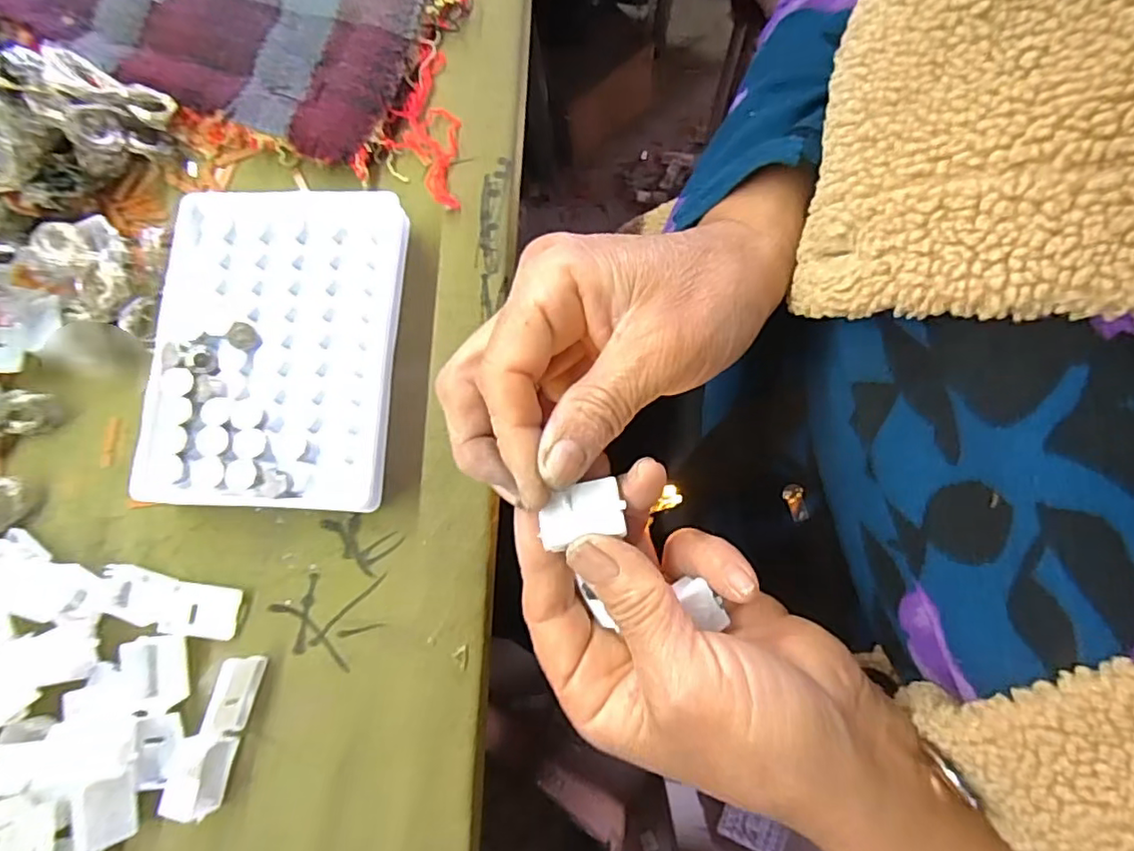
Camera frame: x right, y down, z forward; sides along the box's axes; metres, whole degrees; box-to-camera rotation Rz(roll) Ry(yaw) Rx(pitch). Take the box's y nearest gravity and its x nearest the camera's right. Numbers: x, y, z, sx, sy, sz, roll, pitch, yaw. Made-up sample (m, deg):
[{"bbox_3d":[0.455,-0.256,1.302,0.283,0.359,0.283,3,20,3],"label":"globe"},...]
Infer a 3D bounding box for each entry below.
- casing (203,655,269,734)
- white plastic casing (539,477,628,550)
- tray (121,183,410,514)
[{"bbox_3d":[-0.126,0.102,0.232,0.012,0.012,0.028,14,80,7],"label":"casing"},{"bbox_3d":[0.005,0.027,0.196,0.026,0.006,0.017,-17,80,-2],"label":"white plastic casing"},{"bbox_3d":[-0.118,-0.032,0.251,0.096,0.021,0.128,2,78,5],"label":"tray"}]

